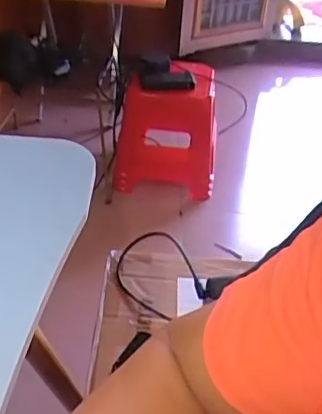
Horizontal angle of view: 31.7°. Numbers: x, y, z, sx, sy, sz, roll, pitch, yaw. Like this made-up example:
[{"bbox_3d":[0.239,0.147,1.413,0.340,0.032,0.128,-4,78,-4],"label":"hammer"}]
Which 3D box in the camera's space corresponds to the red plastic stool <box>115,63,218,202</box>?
[{"bbox_3d":[0.015,-0.229,1.717,0.285,0.330,0.285,3,38,-2],"label":"red plastic stool"}]

